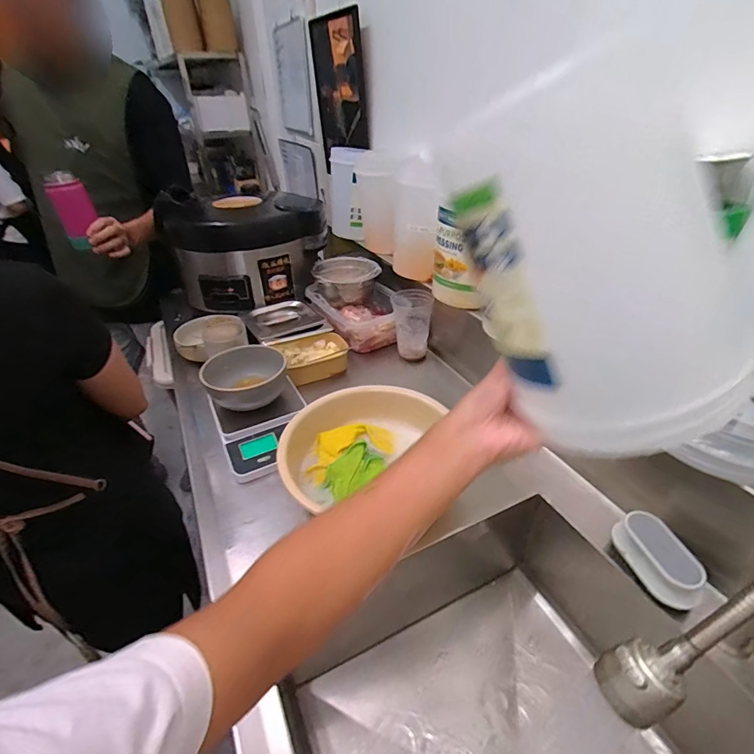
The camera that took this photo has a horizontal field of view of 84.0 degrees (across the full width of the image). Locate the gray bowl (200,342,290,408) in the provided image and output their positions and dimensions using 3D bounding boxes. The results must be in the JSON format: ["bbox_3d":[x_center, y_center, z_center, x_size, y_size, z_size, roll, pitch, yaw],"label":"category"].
[{"bbox_3d":[-0.239,0.005,0.771,0.144,0.073,0.132,-11,36,-14],"label":"gray bowl"}]

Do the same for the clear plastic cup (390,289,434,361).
[{"bbox_3d":[0.078,-0.118,0.956,0.089,0.134,0.079,1,35,4],"label":"clear plastic cup"}]

